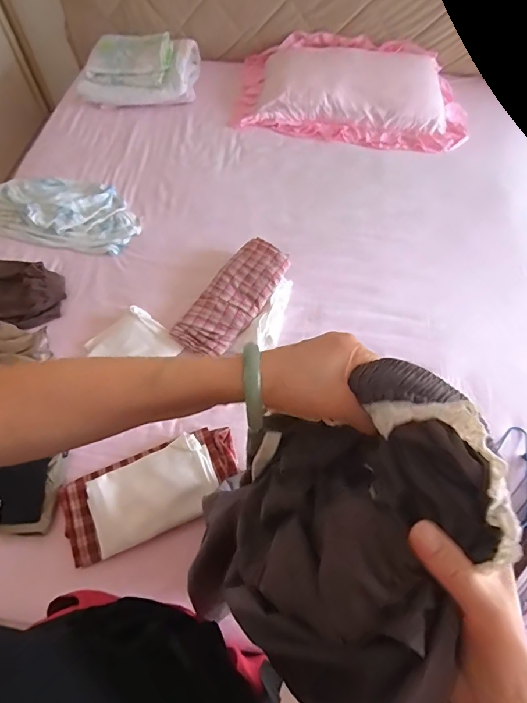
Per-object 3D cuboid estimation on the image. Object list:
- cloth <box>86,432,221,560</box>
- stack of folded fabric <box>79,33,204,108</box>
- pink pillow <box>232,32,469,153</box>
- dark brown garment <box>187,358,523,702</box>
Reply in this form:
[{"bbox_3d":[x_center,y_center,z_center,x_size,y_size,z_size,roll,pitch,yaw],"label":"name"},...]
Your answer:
[{"bbox_3d":[-0.224,0.285,0.863,0.251,0.027,0.160,-24,63,-12],"label":"cloth"},{"bbox_3d":[-0.459,-1.057,1.563,0.422,0.145,0.333,-4,61,-2],"label":"stack of folded fabric"},{"bbox_3d":[0.313,-0.960,1.533,0.830,0.120,0.468,10,61,6],"label":"pink pillow"},{"bbox_3d":[0.048,0.139,0.331,0.183,0.259,0.203,31,65,17],"label":"dark brown garment"}]

